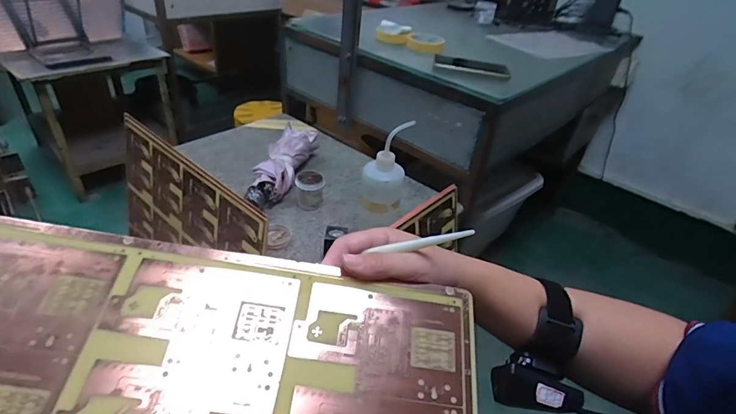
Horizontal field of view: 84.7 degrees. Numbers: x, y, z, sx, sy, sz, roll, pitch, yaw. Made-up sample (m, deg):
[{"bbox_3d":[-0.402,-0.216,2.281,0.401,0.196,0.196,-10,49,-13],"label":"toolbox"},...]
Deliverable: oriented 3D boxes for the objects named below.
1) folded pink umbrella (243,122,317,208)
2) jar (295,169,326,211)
[{"bbox_3d":[-0.186,-0.098,0.873,0.085,0.058,0.286,13,46,7],"label":"folded pink umbrella"},{"bbox_3d":[-0.119,-0.038,0.816,0.058,0.056,0.066,-18,50,-22],"label":"jar"}]

